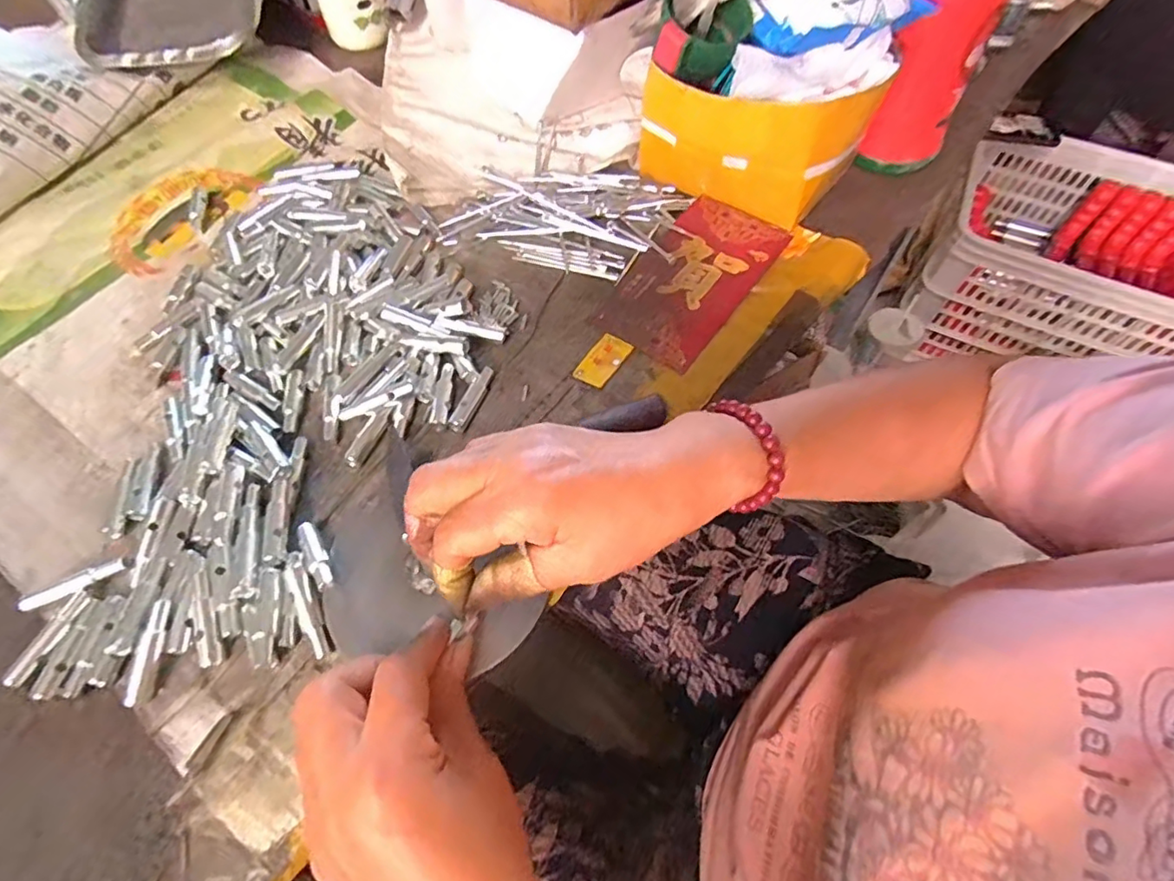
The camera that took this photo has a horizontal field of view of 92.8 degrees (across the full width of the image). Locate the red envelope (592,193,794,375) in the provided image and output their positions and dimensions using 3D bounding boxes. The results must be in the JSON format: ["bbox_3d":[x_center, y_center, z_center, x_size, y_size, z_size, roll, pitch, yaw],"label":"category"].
[{"bbox_3d":[0.083,-0.131,0.437,0.087,0.009,0.168,33,65,18],"label":"red envelope"}]

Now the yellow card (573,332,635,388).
[{"bbox_3d":[0.012,-0.058,0.399,0.025,0.004,0.044,30,64,16],"label":"yellow card"}]

